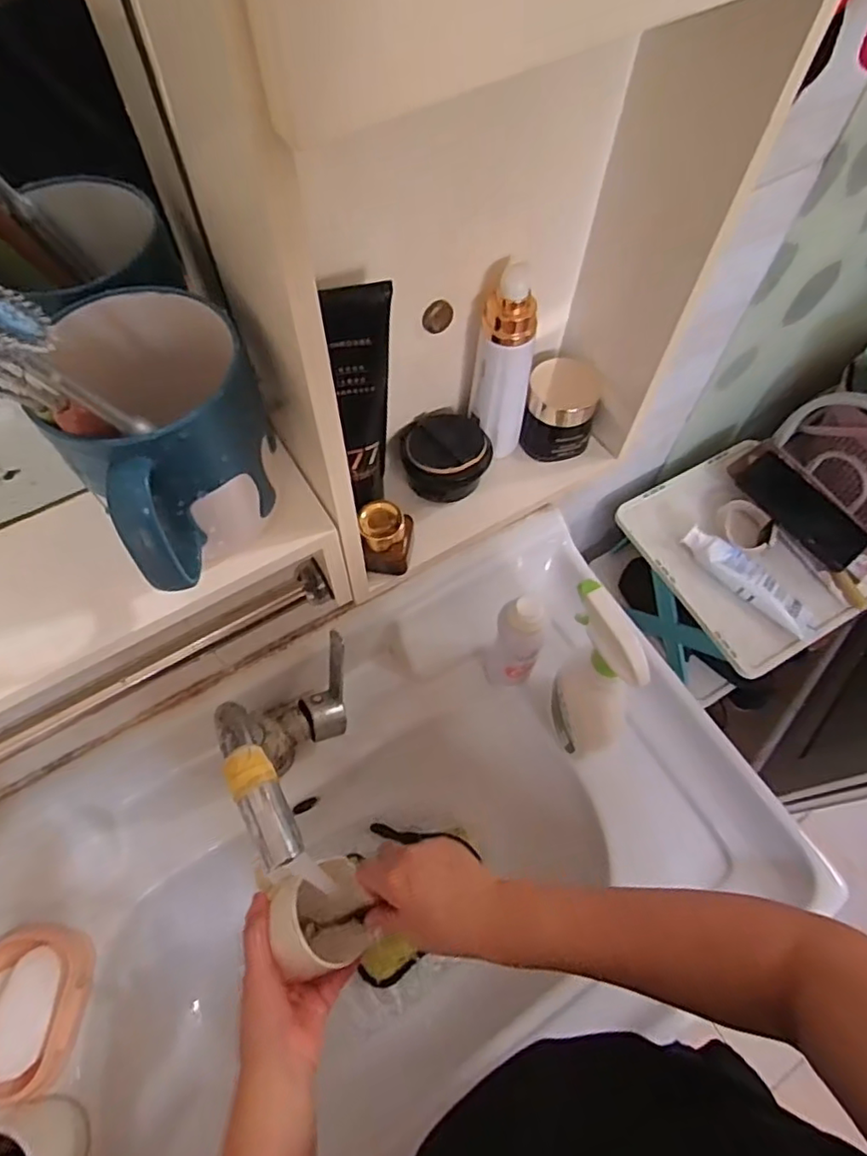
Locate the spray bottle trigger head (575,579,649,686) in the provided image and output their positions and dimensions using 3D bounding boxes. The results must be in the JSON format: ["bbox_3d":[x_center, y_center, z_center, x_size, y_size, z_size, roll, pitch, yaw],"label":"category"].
[{"bbox_3d":[0.136,0.046,0.472,0.021,0.060,0.084,-30,68,-15],"label":"spray bottle trigger head"}]

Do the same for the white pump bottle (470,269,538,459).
[{"bbox_3d":[0.047,-0.135,0.398,0.036,0.129,0.031,13,64,6],"label":"white pump bottle"}]

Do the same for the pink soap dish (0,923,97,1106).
[{"bbox_3d":[-0.361,0.378,0.527,0.099,0.028,0.125,2,63,0],"label":"pink soap dish"}]

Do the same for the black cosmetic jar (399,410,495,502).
[{"bbox_3d":[0.008,-0.089,0.425,0.063,0.037,0.061,0,63,-1],"label":"black cosmetic jar"}]

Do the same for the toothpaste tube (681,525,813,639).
[{"bbox_3d":[0.379,0.001,0.721,0.173,0.027,0.038,38,69,16],"label":"toothpaste tube"}]

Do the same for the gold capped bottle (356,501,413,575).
[{"bbox_3d":[-0.031,-0.027,0.397,0.033,0.043,0.032,4,63,1],"label":"gold capped bottle"}]

